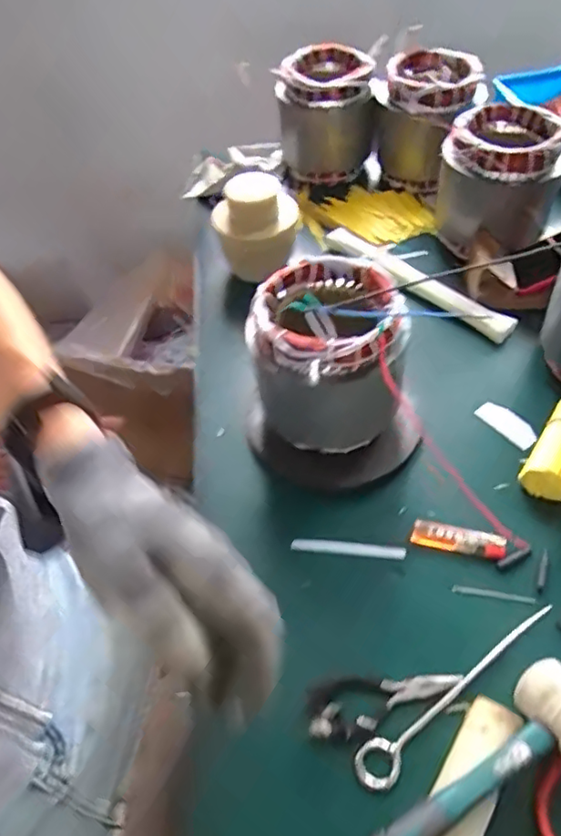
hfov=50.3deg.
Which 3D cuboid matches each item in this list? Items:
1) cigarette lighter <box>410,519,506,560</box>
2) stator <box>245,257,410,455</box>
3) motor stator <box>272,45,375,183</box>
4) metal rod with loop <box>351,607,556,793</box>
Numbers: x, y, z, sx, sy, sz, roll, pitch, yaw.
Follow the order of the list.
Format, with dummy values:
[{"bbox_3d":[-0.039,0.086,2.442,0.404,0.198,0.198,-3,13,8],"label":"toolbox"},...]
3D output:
[{"bbox_3d":[0.173,0.120,0.585,0.087,0.015,0.023,10,53,13],"label":"cigarette lighter"},{"bbox_3d":[0.048,-0.055,0.620,0.148,0.201,0.150,-3,52,3],"label":"stator"},{"bbox_3d":[0.074,-0.476,0.939,0.137,0.155,0.137,5,53,9],"label":"motor stator"},{"bbox_3d":[0.155,0.225,0.495,0.223,0.016,0.034,-29,55,-17],"label":"metal rod with loop"}]

